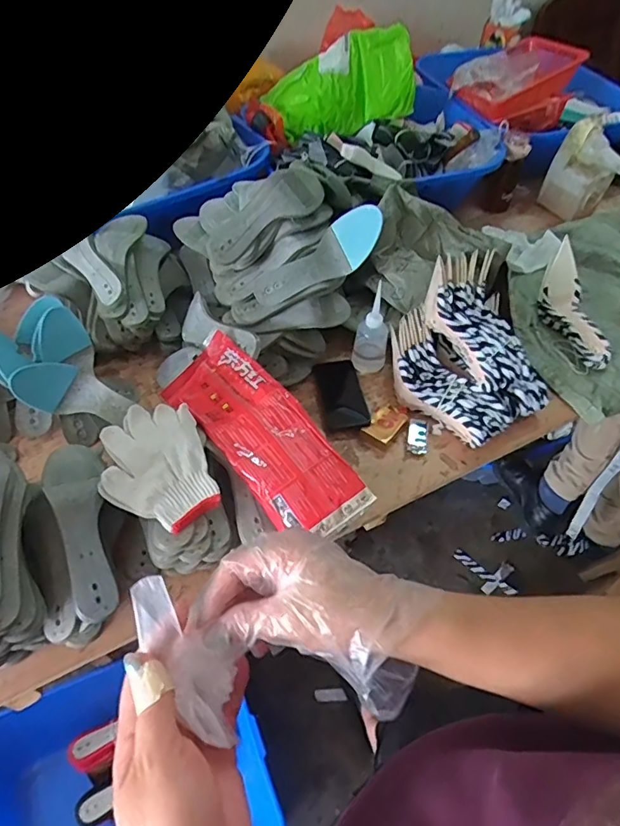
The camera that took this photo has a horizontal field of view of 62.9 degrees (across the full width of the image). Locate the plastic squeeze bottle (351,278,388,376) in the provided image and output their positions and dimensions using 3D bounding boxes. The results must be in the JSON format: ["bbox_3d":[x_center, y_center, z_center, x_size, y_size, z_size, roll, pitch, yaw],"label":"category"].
[{"bbox_3d":[0.114,-0.147,0.935,0.065,0.147,0.052,9,51,7],"label":"plastic squeeze bottle"}]

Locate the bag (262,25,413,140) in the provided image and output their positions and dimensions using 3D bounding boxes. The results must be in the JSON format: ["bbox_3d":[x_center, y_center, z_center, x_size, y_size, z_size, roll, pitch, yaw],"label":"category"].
[{"bbox_3d":[0.073,-0.806,1.220,0.332,0.165,0.137,-14,53,-12],"label":"bag"}]

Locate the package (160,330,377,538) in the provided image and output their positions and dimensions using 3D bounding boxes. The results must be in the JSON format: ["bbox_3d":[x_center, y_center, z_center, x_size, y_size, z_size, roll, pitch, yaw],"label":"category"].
[{"bbox_3d":[-0.077,0.029,0.760,0.133,0.065,0.363,-35,59,-25],"label":"package"}]

